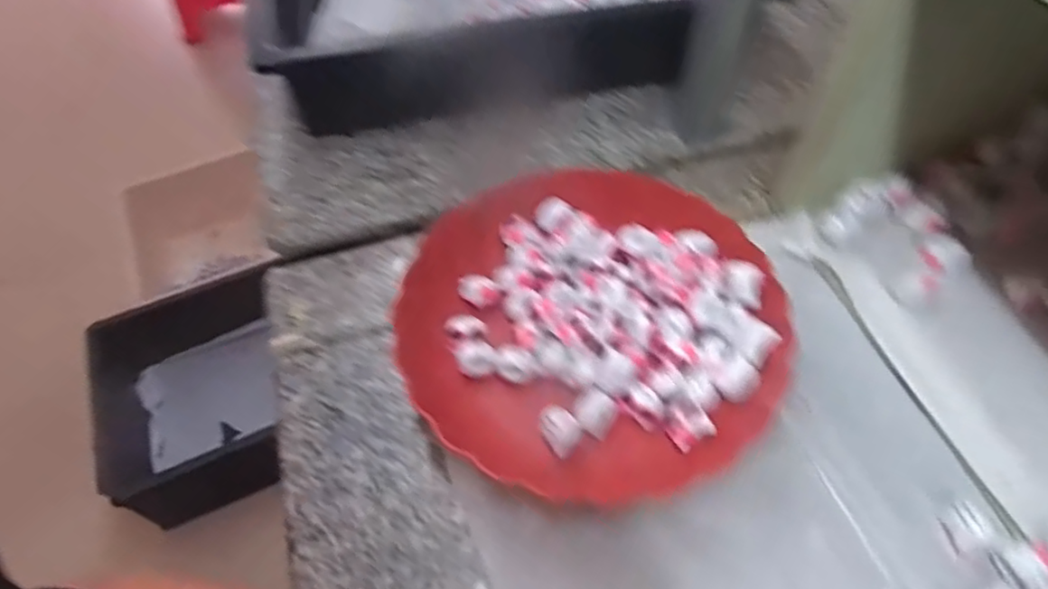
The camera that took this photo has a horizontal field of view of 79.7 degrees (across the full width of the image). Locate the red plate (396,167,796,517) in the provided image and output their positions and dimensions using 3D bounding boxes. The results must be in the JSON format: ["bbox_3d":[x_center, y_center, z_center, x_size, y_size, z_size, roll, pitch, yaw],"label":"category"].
[{"bbox_3d":[0.043,0.019,0.420,0.237,0.044,0.232,-1,53,2],"label":"red plate"}]

